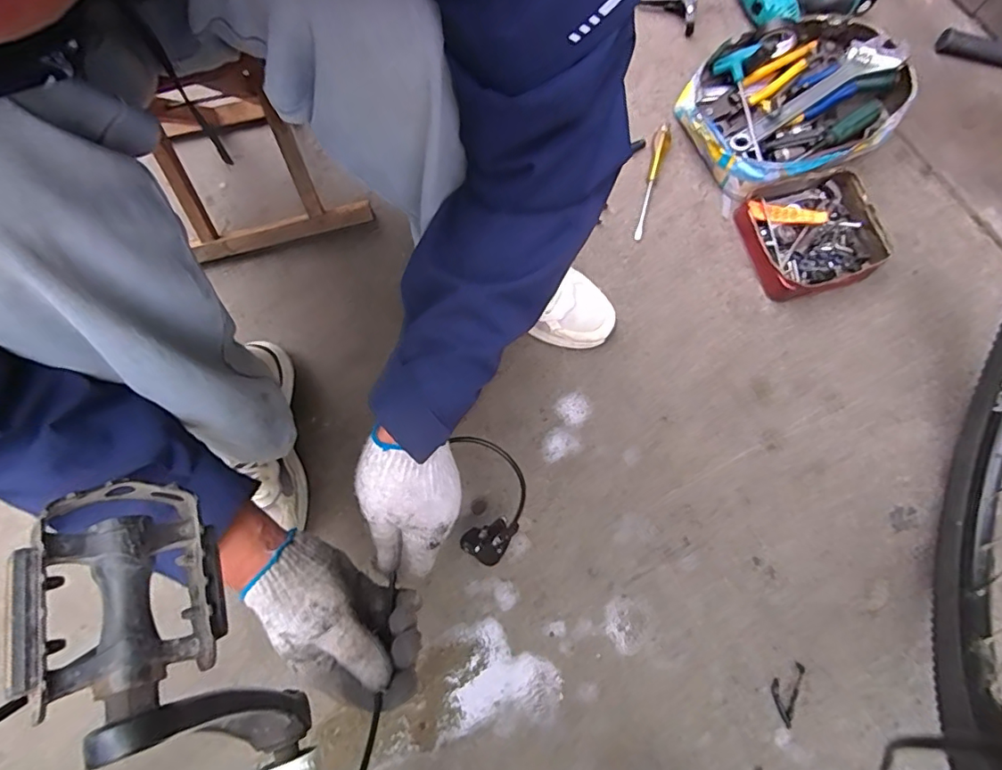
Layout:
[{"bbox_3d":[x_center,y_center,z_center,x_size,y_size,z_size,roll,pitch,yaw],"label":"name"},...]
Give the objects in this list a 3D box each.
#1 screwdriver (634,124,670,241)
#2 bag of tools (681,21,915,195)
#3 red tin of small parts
[{"bbox_3d":[0.226,-0.311,0.768,0.022,0.019,0.207,17,76,6],"label":"screwdriver"},{"bbox_3d":[0.433,-0.417,0.763,0.314,0.077,0.234,-19,75,-4],"label":"bag of tools"},{"bbox_3d":[0.438,-0.210,0.724,0.176,0.044,0.158,-18,75,-4],"label":"red tin of small parts"}]

